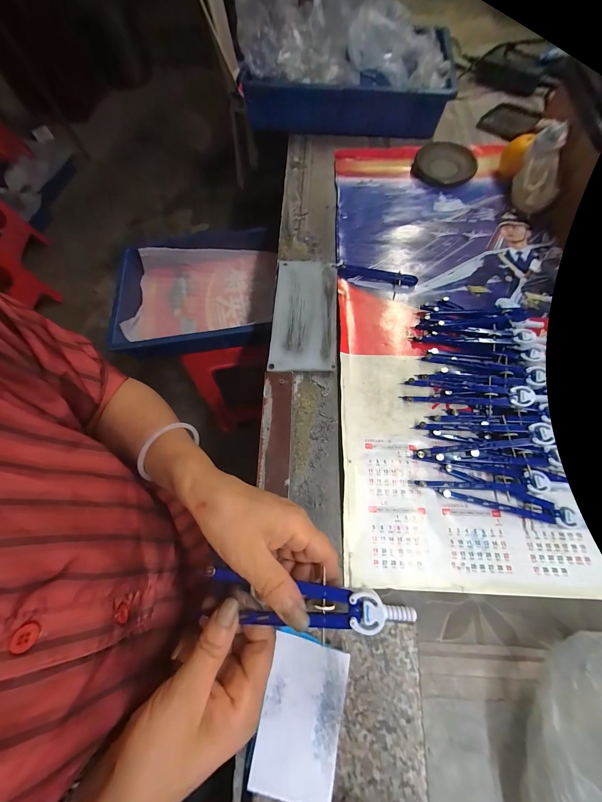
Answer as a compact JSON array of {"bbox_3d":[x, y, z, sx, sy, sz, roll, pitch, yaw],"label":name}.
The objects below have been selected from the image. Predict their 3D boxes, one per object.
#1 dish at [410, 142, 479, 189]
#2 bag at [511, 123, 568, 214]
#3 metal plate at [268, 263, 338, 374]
[{"bbox_3d":[0.281,-0.457,0.507,0.105,0.018,0.133,33,73,14],"label":"dish"},{"bbox_3d":[0.391,-0.367,0.429,0.072,0.100,0.035,35,73,14],"label":"bag"},{"bbox_3d":[0.006,-0.134,0.392,0.093,0.008,0.196,2,67,2],"label":"metal plate"}]

